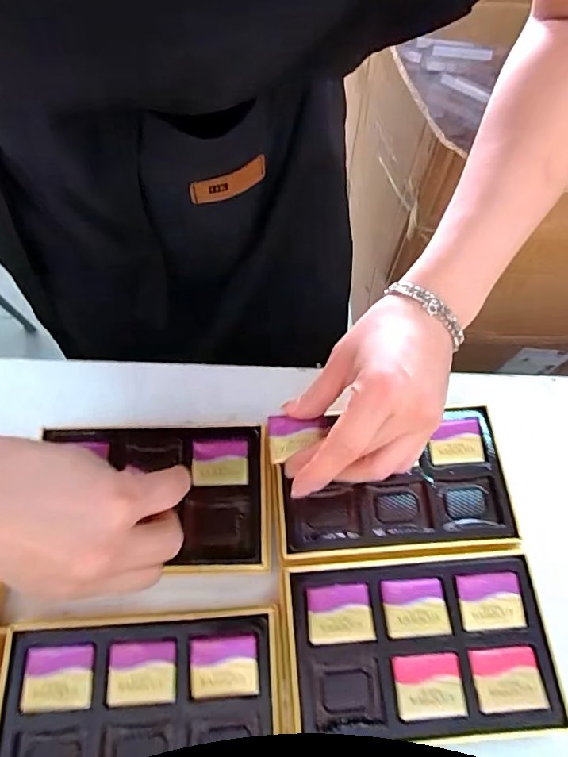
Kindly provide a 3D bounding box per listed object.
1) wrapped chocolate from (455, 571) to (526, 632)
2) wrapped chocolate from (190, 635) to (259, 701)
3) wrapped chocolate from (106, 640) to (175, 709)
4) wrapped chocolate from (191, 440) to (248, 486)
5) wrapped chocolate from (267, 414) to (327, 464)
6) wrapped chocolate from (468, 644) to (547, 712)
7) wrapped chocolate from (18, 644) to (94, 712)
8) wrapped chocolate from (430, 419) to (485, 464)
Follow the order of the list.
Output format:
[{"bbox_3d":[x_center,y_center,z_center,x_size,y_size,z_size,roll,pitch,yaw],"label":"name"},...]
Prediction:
[{"bbox_3d":[0.132,0.142,0.300,0.038,0.007,0.033,-2,66,-2],"label":"wrapped chocolate"},{"bbox_3d":[-0.036,0.172,0.280,0.040,0.004,0.031,-4,67,-3],"label":"wrapped chocolate"},{"bbox_3d":[-0.085,0.176,0.280,0.040,0.004,0.033,-4,67,-3],"label":"wrapped chocolate"},{"bbox_3d":[-0.046,0.060,0.335,0.039,0.004,0.032,-1,66,-2],"label":"wrapped chocolate"},{"bbox_3d":[0.009,0.039,0.308,0.038,0.008,0.029,-4,90,-6],"label":"wrapped chocolate"},{"bbox_3d":[0.135,0.181,0.283,0.041,0.004,0.033,-2,66,-2],"label":"wrapped chocolate"},{"bbox_3d":[-0.135,0.179,0.280,0.039,0.006,0.033,-2,66,-2],"label":"wrapped chocolate"},{"bbox_3d":[0.125,0.046,0.345,0.038,0.005,0.033,-2,66,-2],"label":"wrapped chocolate"}]

